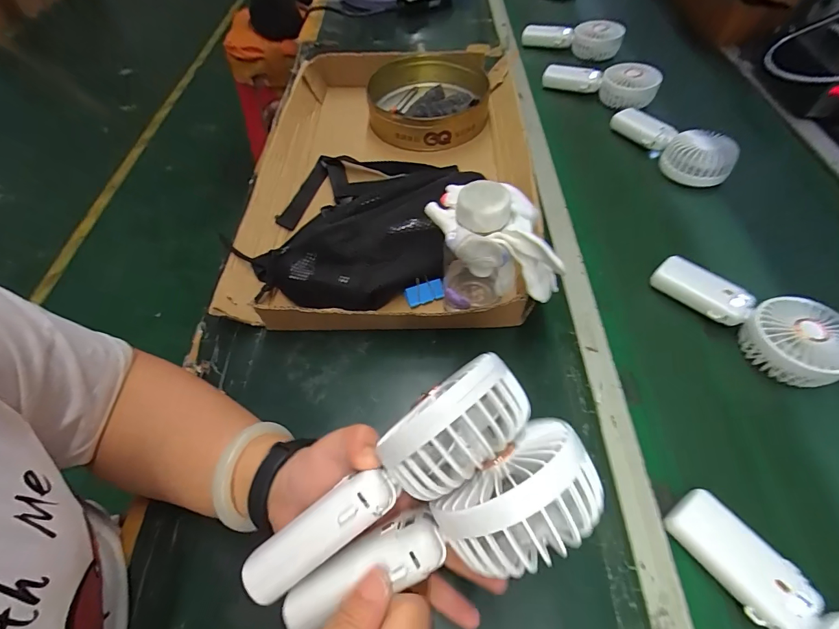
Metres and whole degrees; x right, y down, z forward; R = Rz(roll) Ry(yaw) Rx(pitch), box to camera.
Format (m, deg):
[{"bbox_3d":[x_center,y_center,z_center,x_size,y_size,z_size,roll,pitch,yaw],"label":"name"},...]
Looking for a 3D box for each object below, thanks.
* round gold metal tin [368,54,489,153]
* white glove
[{"bbox_3d":[0.013,-0.344,0.630,0.186,0.065,0.193,0,56,0],"label":"round gold metal tin"},{"bbox_3d":[0.065,-0.066,0.326,0.127,0.060,0.067,41,65,10],"label":"white glove"}]

